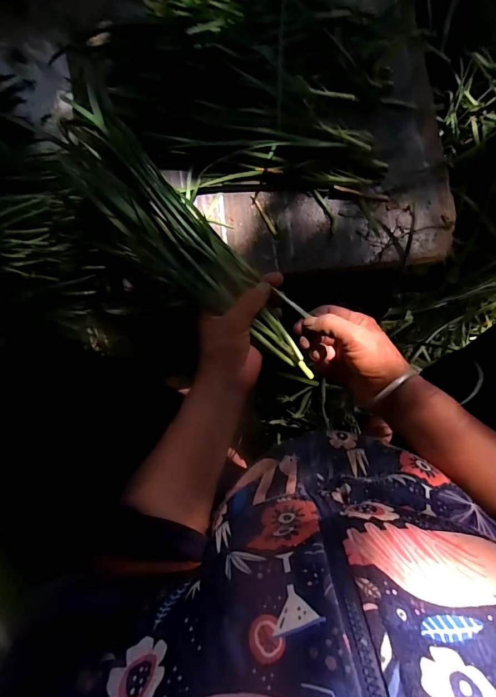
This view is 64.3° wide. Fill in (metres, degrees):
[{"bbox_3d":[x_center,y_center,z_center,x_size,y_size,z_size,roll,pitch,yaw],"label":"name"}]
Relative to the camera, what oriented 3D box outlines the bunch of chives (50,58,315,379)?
[{"bbox_3d":[-0.080,-0.123,0.408,0.082,0.034,0.388,-42,88,-4],"label":"bunch of chives"}]

